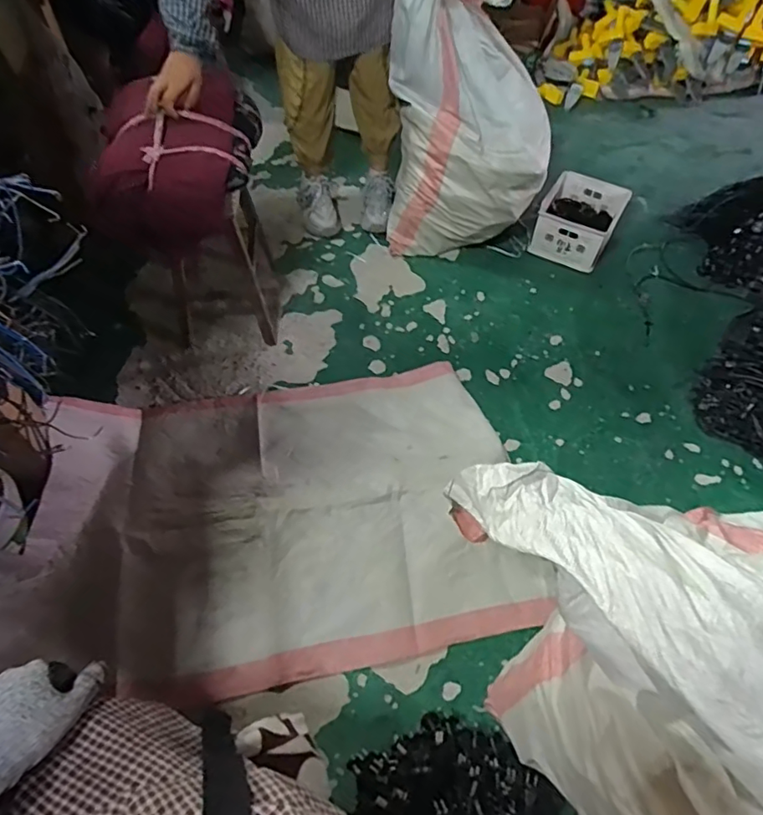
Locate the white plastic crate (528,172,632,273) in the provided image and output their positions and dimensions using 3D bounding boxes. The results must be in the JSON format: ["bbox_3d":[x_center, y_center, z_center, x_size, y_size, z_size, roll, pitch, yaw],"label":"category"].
[{"bbox_3d":[0.626,-0.598,1.732,0.238,0.143,0.303,27,57,15],"label":"white plastic crate"}]

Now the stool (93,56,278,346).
[{"bbox_3d":[-0.426,-0.423,1.293,0.326,0.551,0.269,-8,55,-10],"label":"stool"}]

